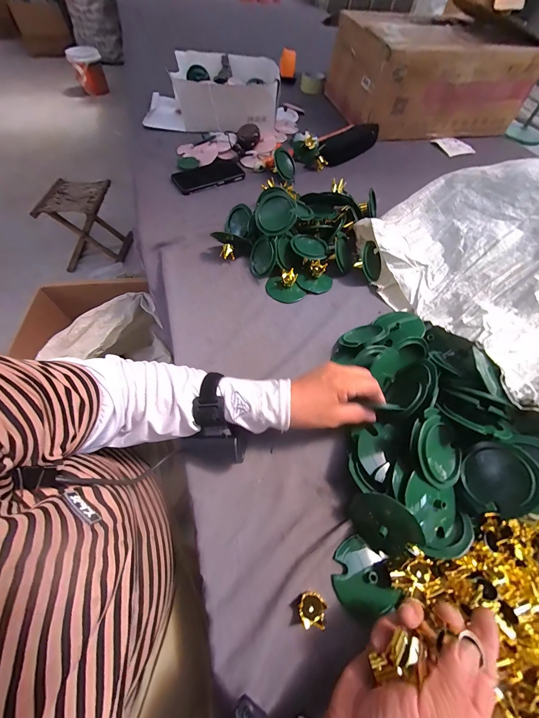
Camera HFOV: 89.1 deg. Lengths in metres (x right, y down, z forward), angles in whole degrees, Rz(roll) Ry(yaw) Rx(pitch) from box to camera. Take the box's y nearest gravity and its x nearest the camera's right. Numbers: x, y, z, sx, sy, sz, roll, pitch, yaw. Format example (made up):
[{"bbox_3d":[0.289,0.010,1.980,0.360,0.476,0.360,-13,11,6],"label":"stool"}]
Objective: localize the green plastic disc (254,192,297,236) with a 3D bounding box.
[{"bbox_3d":[0.010,-0.260,0.491,0.070,0.017,0.074,2,96,16],"label":"green plastic disc"}]

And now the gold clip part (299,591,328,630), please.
[{"bbox_3d":[0.043,0.255,0.278,0.027,0.017,0.028,4,59,-1],"label":"gold clip part"}]

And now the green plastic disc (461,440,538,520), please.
[{"bbox_3d":[0.244,0.125,0.290,0.009,0.066,0.070,30,33,-34],"label":"green plastic disc"}]

